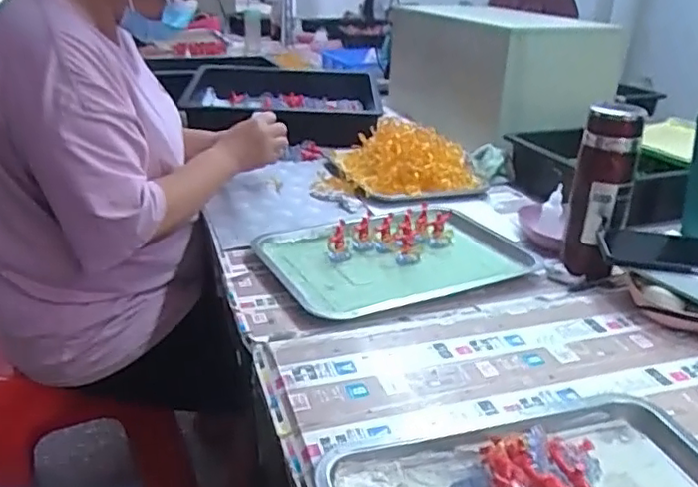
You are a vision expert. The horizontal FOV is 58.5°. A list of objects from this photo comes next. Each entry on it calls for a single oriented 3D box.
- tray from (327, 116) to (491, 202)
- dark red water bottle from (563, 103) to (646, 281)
[{"bbox_3d":[0.111,-0.166,1.178,0.281,0.089,0.256,-1,25,-7],"label":"tray"},{"bbox_3d":[0.327,-0.066,0.808,0.074,0.216,0.085,11,26,19],"label":"dark red water bottle"}]

